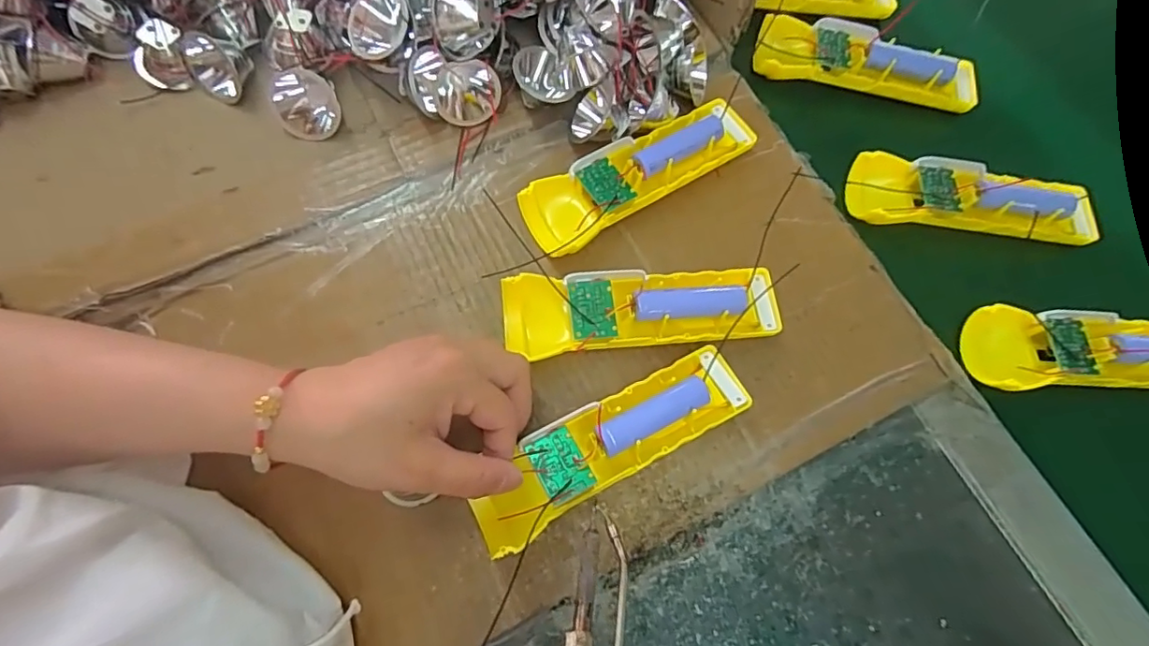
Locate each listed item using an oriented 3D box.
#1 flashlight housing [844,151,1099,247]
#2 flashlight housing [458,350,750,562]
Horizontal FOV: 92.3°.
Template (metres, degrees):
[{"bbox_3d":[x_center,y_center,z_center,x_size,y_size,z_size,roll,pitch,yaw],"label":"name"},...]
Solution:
[{"bbox_3d":[0.259,-0.083,0.362,0.156,0.026,0.047,8,70,1],"label":"flashlight housing"},{"bbox_3d":[0.018,0.063,0.293,0.155,0.018,0.044,-29,73,-13],"label":"flashlight housing"}]

